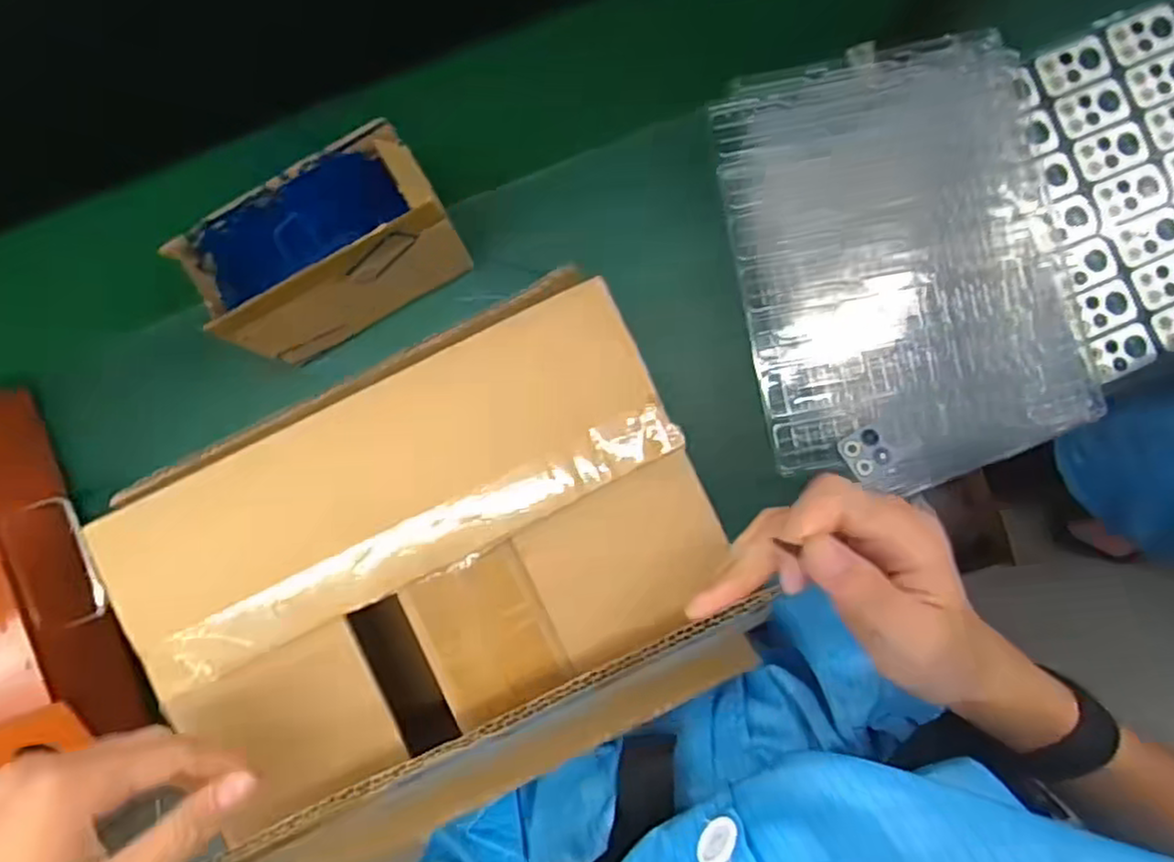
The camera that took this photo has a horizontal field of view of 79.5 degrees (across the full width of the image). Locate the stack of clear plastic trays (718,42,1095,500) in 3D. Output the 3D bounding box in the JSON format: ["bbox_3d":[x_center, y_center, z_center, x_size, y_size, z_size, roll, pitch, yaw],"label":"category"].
[{"bbox_3d":[0.276,-0.143,0.607,0.300,0.057,0.355,-9,89,-1],"label":"stack of clear plastic trays"}]

